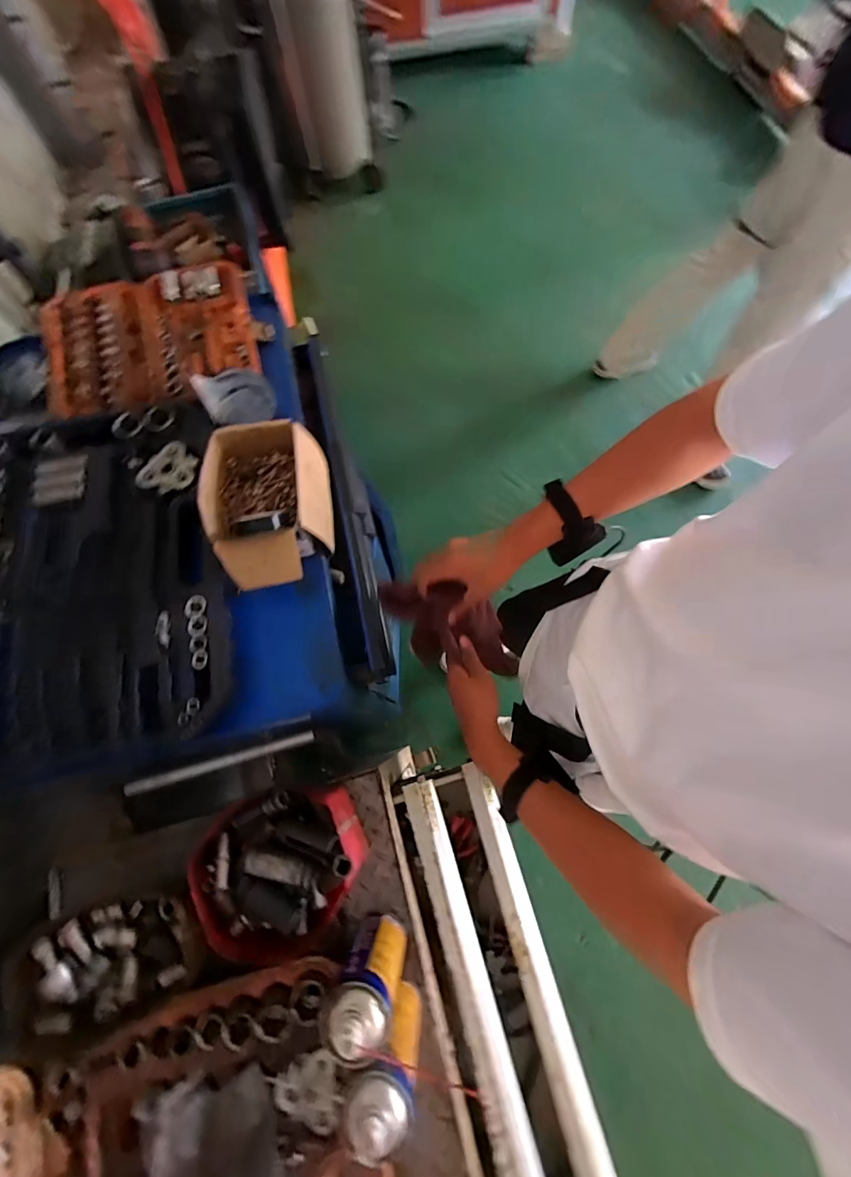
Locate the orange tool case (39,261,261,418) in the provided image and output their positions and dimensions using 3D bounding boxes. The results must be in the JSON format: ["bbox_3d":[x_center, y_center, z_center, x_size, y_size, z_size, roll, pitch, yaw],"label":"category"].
[{"bbox_3d":[-0.423,-0.381,0.642,0.327,0.034,0.248,-8,71,-1],"label":"orange tool case"}]

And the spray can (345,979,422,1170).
[{"bbox_3d":[-0.037,0.489,0.452,0.060,0.186,0.068,15,72,6],"label":"spray can"}]

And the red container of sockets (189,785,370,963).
[{"bbox_3d":[-0.185,0.344,0.529,0.183,0.065,0.207,32,75,11],"label":"red container of sockets"}]

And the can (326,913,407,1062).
[{"bbox_3d":[-0.058,0.428,0.472,0.059,0.199,0.056,0,71,1],"label":"can"}]

